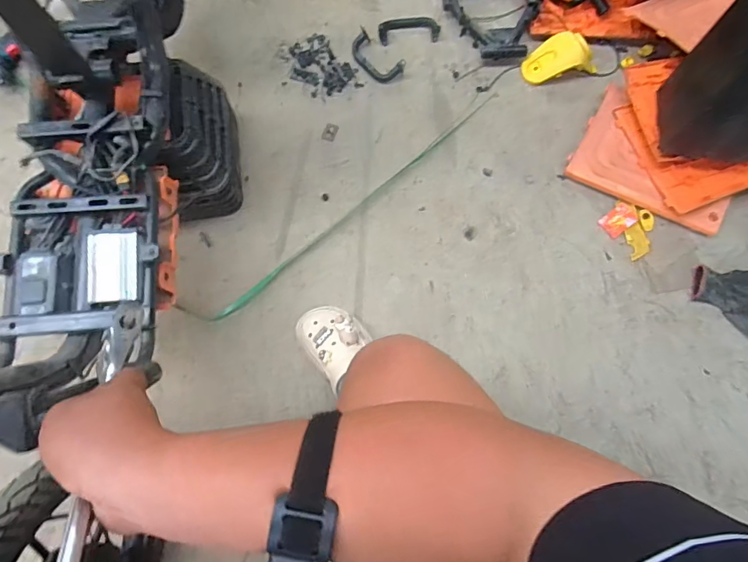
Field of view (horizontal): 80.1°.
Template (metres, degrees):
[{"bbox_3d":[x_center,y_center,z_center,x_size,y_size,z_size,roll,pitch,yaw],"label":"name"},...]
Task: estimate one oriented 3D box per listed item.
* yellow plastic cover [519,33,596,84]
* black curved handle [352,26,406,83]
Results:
[{"bbox_3d":[0.434,-0.532,1.049,0.166,0.064,0.088,-13,72,-3],"label":"yellow plastic cover"},{"bbox_3d":[0.000,-0.546,1.077,0.075,0.027,0.167,-40,75,-11],"label":"black curved handle"}]

